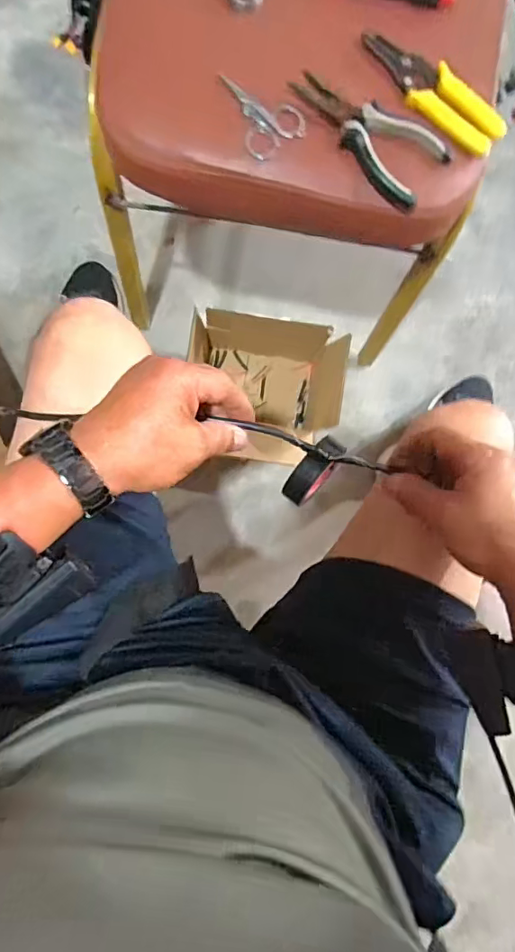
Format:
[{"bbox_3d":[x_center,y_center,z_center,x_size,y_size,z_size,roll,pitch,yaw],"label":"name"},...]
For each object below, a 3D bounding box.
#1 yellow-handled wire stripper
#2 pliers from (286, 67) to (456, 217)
[{"bbox_3d":[0.161,-0.361,0.484,0.158,0.022,0.048,44,81,1],"label":"yellow-handled wire stripper"},{"bbox_3d":[0.106,-0.314,0.470,0.067,0.018,0.149,-43,89,-8],"label":"pliers"}]

